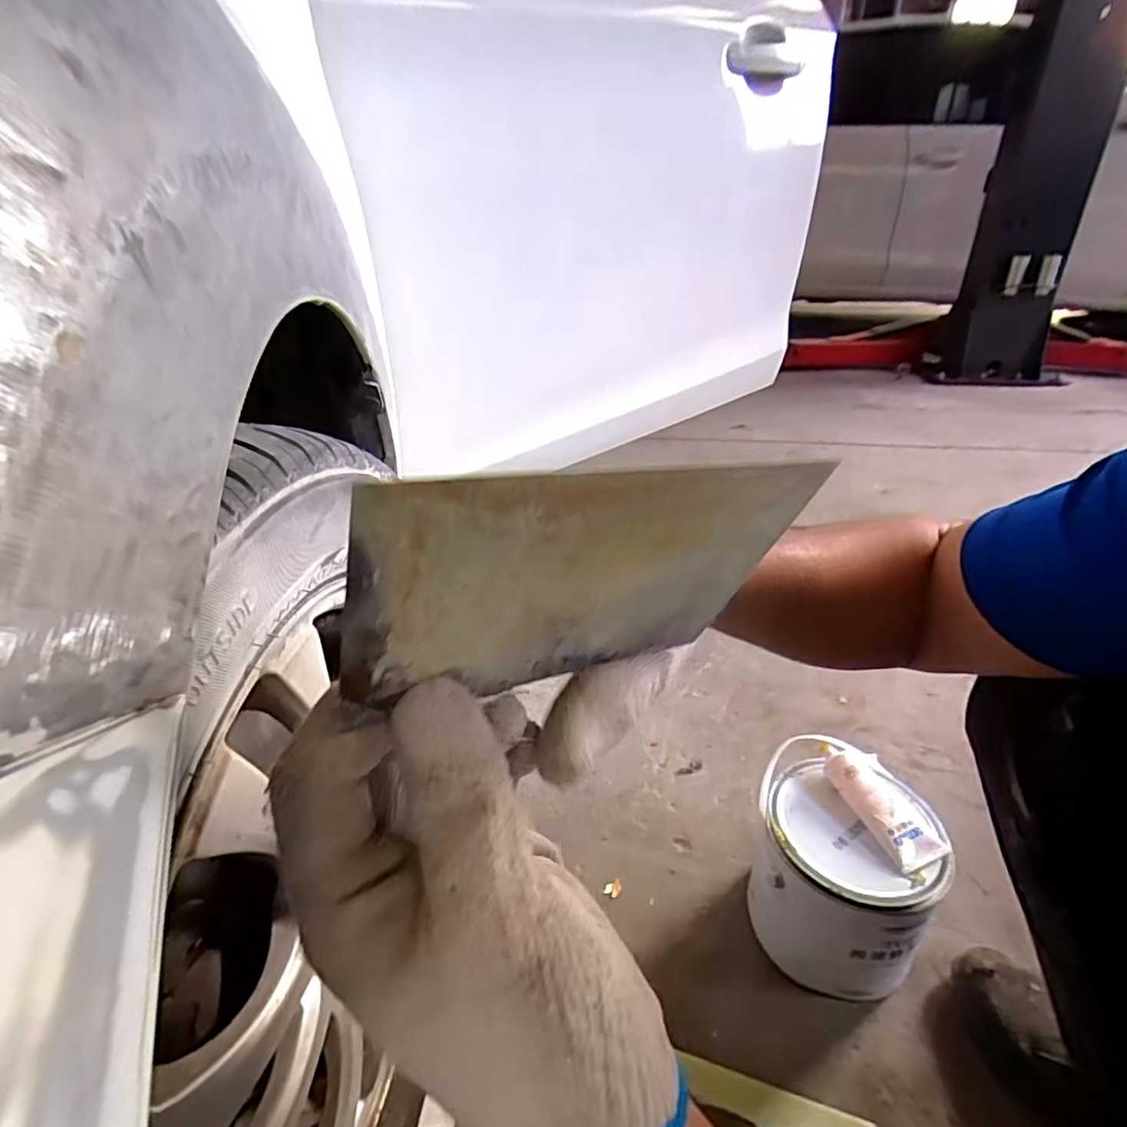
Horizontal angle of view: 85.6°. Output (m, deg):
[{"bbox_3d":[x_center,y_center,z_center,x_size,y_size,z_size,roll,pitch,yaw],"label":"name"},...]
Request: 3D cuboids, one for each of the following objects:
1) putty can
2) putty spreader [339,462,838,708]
[{"bbox_3d":[0.265,0.302,0.595,0.158,0.167,0.154,12,32,19],"label":"putty can"},{"bbox_3d":[0.011,0.004,0.167,0.136,0.069,0.004,-8,43,-32],"label":"putty spreader"}]

